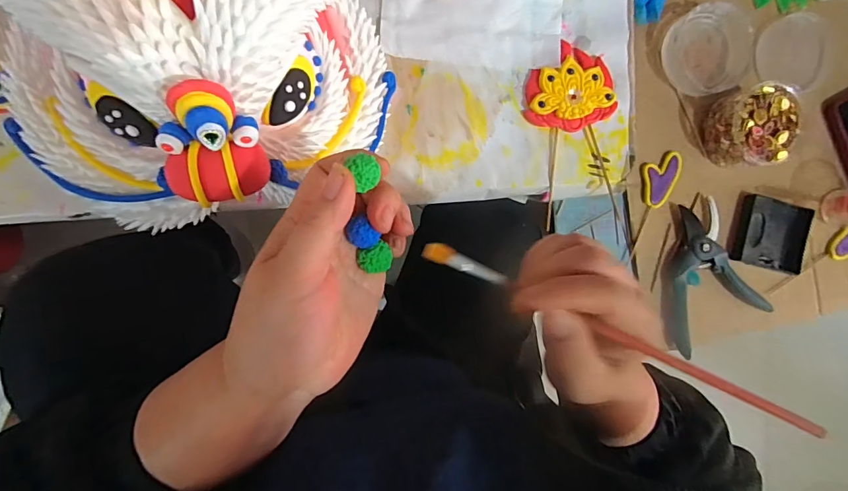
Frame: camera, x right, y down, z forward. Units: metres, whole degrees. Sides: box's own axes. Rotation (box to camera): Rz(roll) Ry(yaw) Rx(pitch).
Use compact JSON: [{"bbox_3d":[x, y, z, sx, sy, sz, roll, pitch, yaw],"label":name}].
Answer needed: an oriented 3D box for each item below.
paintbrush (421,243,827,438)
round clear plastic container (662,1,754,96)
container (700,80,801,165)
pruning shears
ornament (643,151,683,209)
[{"bbox_3d":[0.094,0.045,0.211,0.206,0.005,0.009,26,90,6],"label":"paintbrush"},{"bbox_3d":[0.361,-0.247,0.534,0.112,0.034,0.100,-25,97,-5],"label":"round clear plastic container"},{"bbox_3d":[0.412,-0.148,0.539,0.090,0.050,0.094,-1,94,-8],"label":"container"},{"bbox_3d":[0.362,0.042,0.557,0.136,0.023,0.169,-31,98,-4],"label":"pruning shears"},{"bbox_3d":[0.308,-0.084,0.548,0.052,0.007,0.063,-11,96,-7],"label":"ornament"}]

